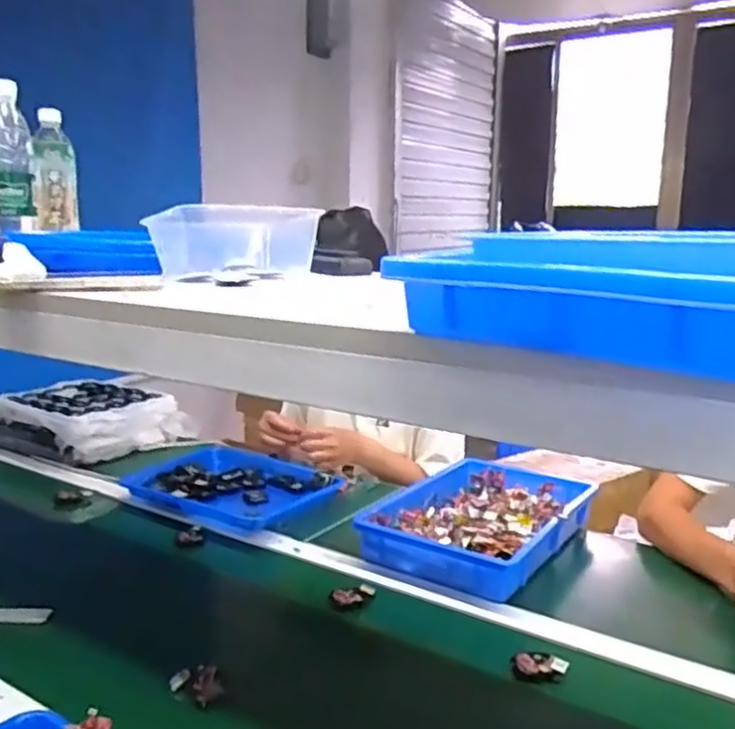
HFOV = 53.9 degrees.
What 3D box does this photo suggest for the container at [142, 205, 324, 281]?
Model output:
[{"bbox_3d":[-0.134,-0.128,0.752,0.170,0.065,0.083,-9,14,-37],"label":"container"}]

